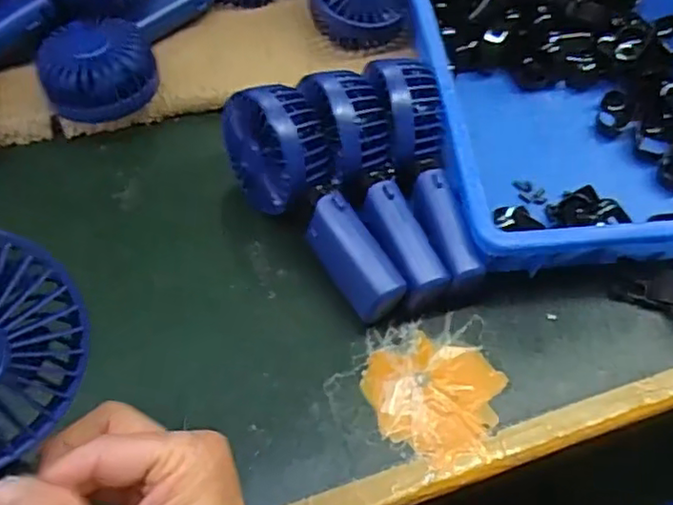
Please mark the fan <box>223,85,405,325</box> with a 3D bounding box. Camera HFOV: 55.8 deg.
[{"bbox_3d":[-0.016,-0.036,0.433,0.052,0.074,0.183,-28,74,-23],"label":"fan"}]

